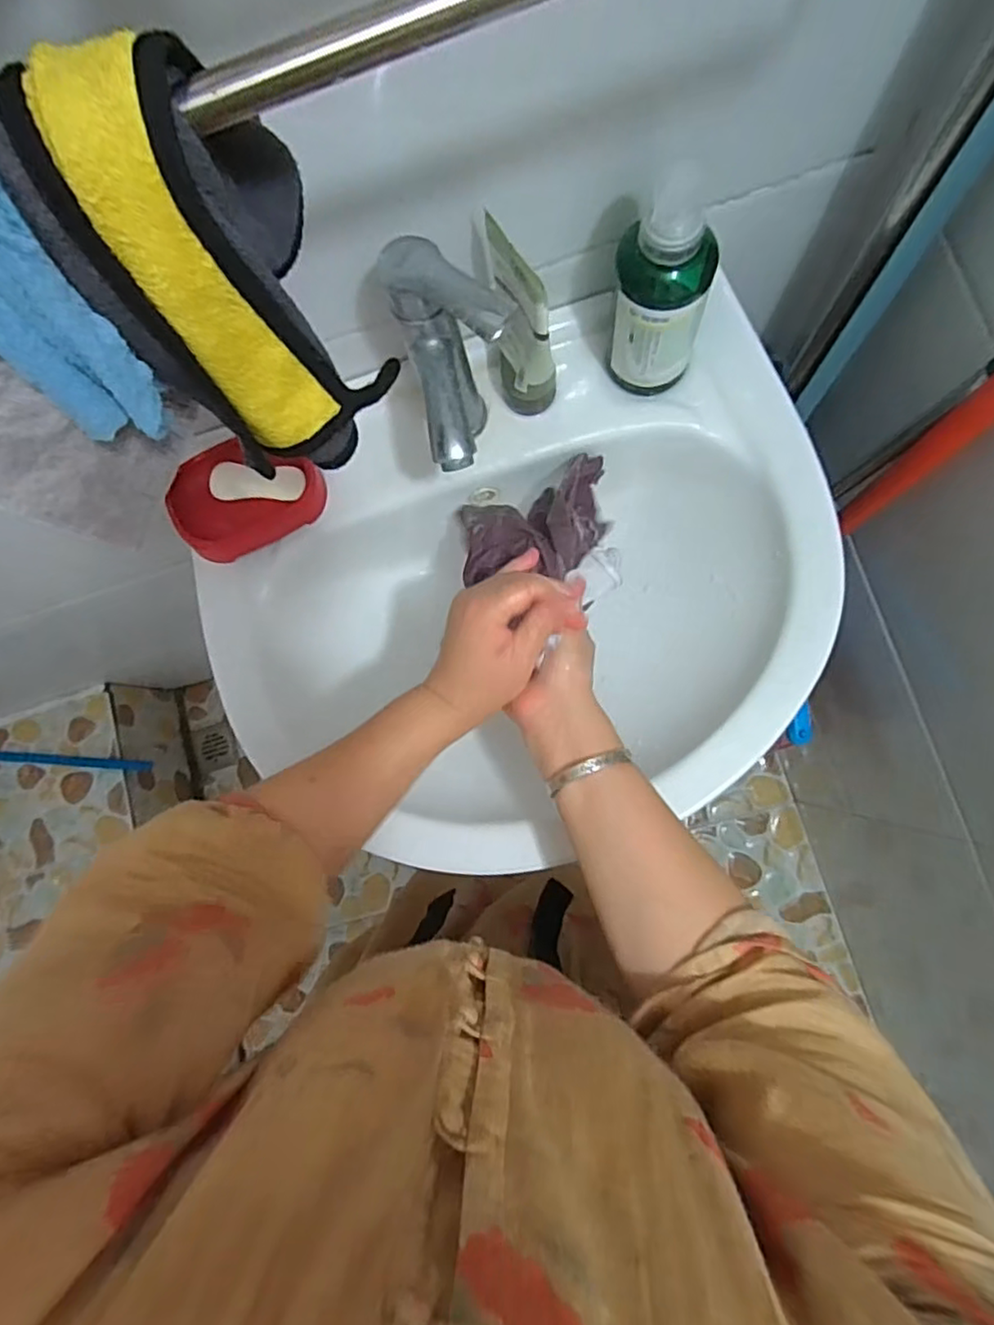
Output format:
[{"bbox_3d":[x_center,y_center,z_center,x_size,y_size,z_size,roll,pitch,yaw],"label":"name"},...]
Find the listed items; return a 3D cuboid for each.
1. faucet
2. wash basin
[{"bbox_3d":[-0.021,-0.200,0.474,0.072,0.184,0.130,-15,81,4],"label":"faucet"},{"bbox_3d":[0.026,-0.047,0.598,0.537,0.151,0.406,-24,81,3],"label":"wash basin"}]

